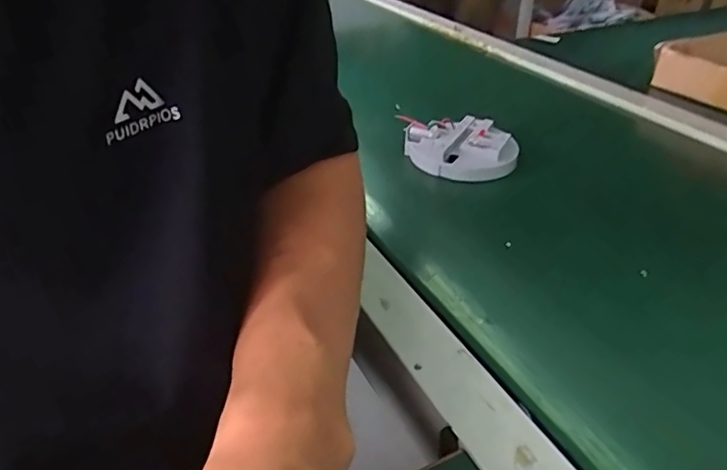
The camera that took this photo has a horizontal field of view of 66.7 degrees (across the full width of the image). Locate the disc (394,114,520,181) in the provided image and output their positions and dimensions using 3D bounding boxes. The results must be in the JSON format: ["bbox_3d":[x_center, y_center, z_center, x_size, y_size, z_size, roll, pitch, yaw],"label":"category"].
[{"bbox_3d":[0.092,-0.087,0.534,0.104,0.031,0.086,-1,35,1],"label":"disc"}]

